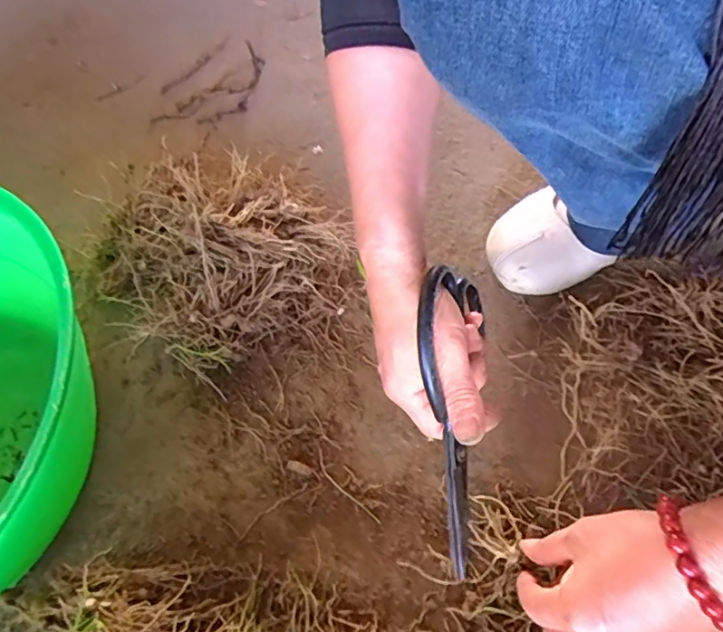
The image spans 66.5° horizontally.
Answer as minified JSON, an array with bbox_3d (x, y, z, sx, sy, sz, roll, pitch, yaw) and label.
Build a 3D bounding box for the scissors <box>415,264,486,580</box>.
[{"bbox_3d":[0.050,0.062,0.337,0.011,0.075,0.181,-2,74,35],"label":"scissors"}]

